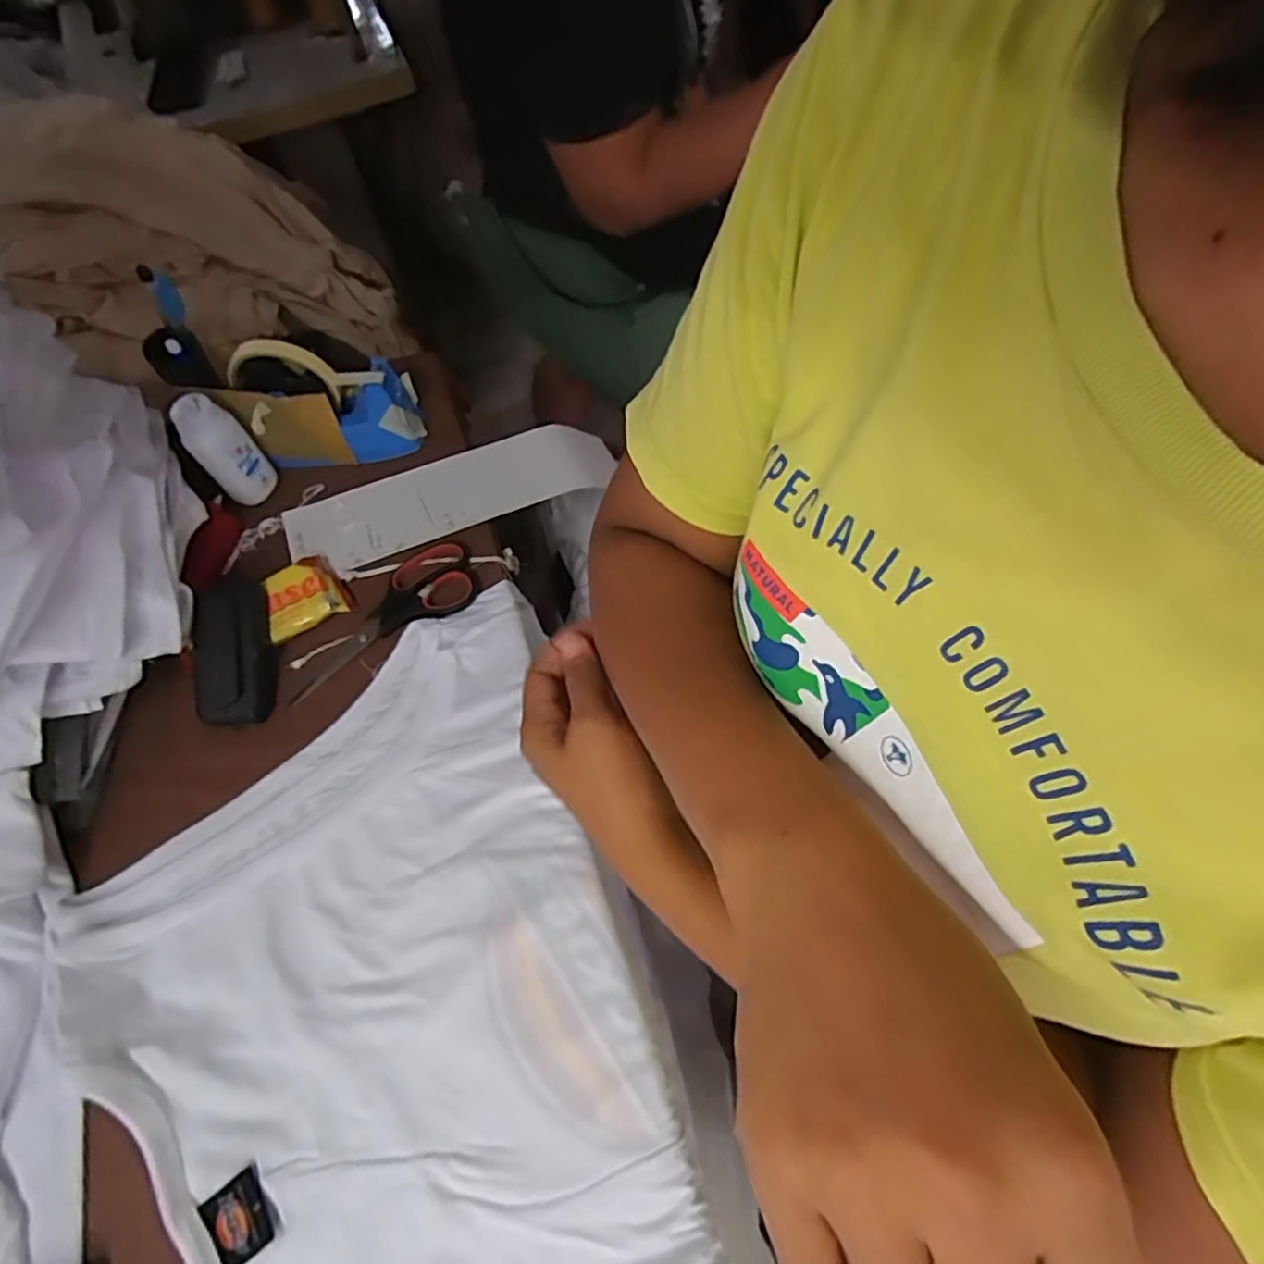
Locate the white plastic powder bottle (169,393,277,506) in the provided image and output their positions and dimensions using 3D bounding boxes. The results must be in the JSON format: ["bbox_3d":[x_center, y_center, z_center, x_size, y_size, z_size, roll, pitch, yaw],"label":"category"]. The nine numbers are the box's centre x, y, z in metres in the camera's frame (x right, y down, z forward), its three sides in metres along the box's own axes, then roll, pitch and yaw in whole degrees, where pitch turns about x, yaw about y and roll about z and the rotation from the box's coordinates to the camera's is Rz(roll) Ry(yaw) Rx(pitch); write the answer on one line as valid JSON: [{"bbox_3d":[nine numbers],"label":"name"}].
[{"bbox_3d":[-0.336,-0.150,0.567,0.045,0.100,0.025,-40,69,-16],"label":"white plastic powder bottle"}]

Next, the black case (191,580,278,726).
[{"bbox_3d":[-0.304,0.015,0.518,0.051,0.035,0.107,-4,89,1],"label":"black case"}]

